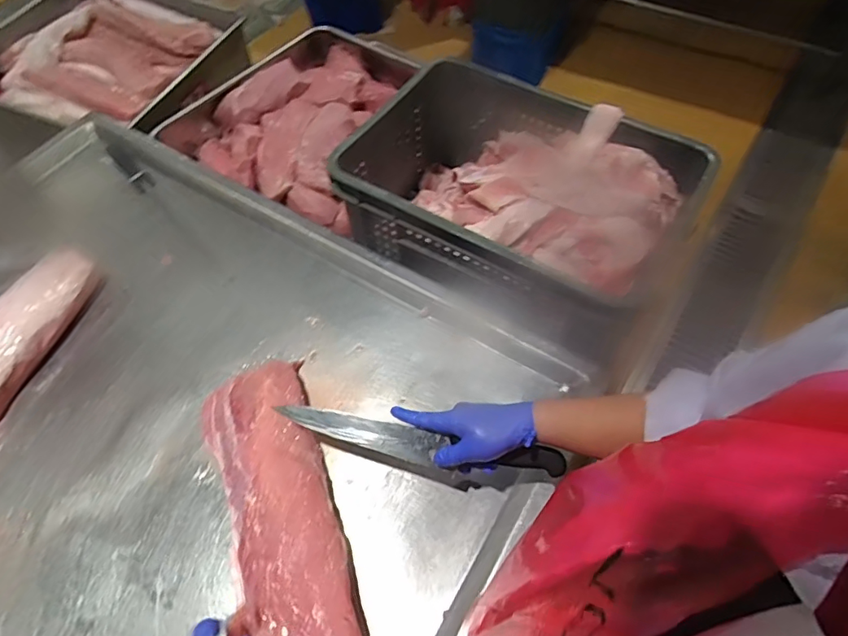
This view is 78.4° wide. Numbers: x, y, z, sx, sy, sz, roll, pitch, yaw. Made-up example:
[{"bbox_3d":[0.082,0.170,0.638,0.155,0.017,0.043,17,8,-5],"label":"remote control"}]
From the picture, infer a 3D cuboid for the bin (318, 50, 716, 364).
[{"bbox_3d":[0.144,-0.208,0.884,0.523,0.216,0.399,29,63,18],"label":"bin"}]

